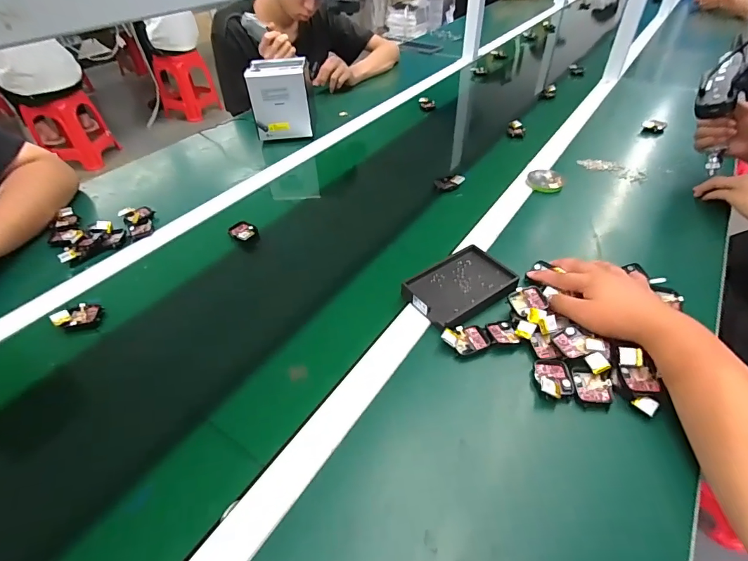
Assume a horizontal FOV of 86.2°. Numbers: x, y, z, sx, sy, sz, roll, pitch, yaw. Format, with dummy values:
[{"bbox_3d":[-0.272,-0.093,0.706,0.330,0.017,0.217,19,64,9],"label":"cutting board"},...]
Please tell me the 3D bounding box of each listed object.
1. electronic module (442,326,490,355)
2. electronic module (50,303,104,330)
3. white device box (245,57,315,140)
[{"bbox_3d":[0.110,0.071,0.481,0.054,0.019,0.034,-7,43,-5],"label":"electronic module"},{"bbox_3d":[-0.395,0.047,0.534,0.054,0.019,0.035,-13,44,-11],"label":"electronic module"},{"bbox_3d":[-0.208,-0.416,0.917,0.130,0.140,0.100,-4,43,-2],"label":"white device box"}]

